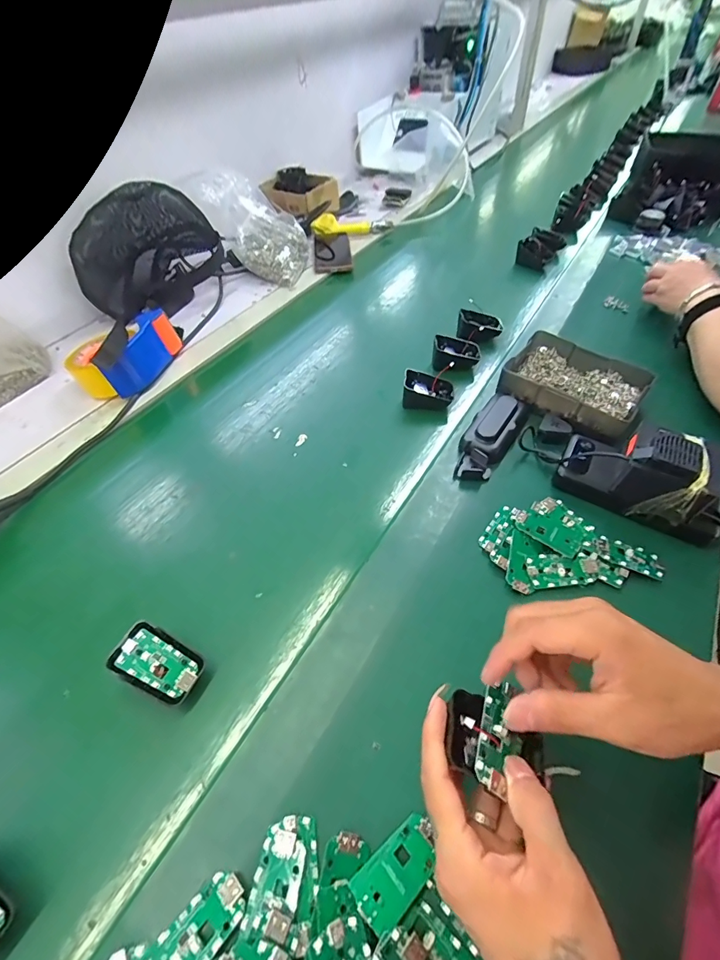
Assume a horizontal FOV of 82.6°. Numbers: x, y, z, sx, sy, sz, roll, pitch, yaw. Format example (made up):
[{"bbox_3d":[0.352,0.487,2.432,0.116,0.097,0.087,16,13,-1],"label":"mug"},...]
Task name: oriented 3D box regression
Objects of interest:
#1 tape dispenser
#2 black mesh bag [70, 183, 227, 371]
[{"bbox_3d":[-0.349,-0.193,0.611,0.097,0.063,0.159,13,52,14],"label":"tape dispenser"},{"bbox_3d":[-0.391,-0.401,0.727,0.160,0.168,0.230,31,59,26],"label":"black mesh bag"}]

